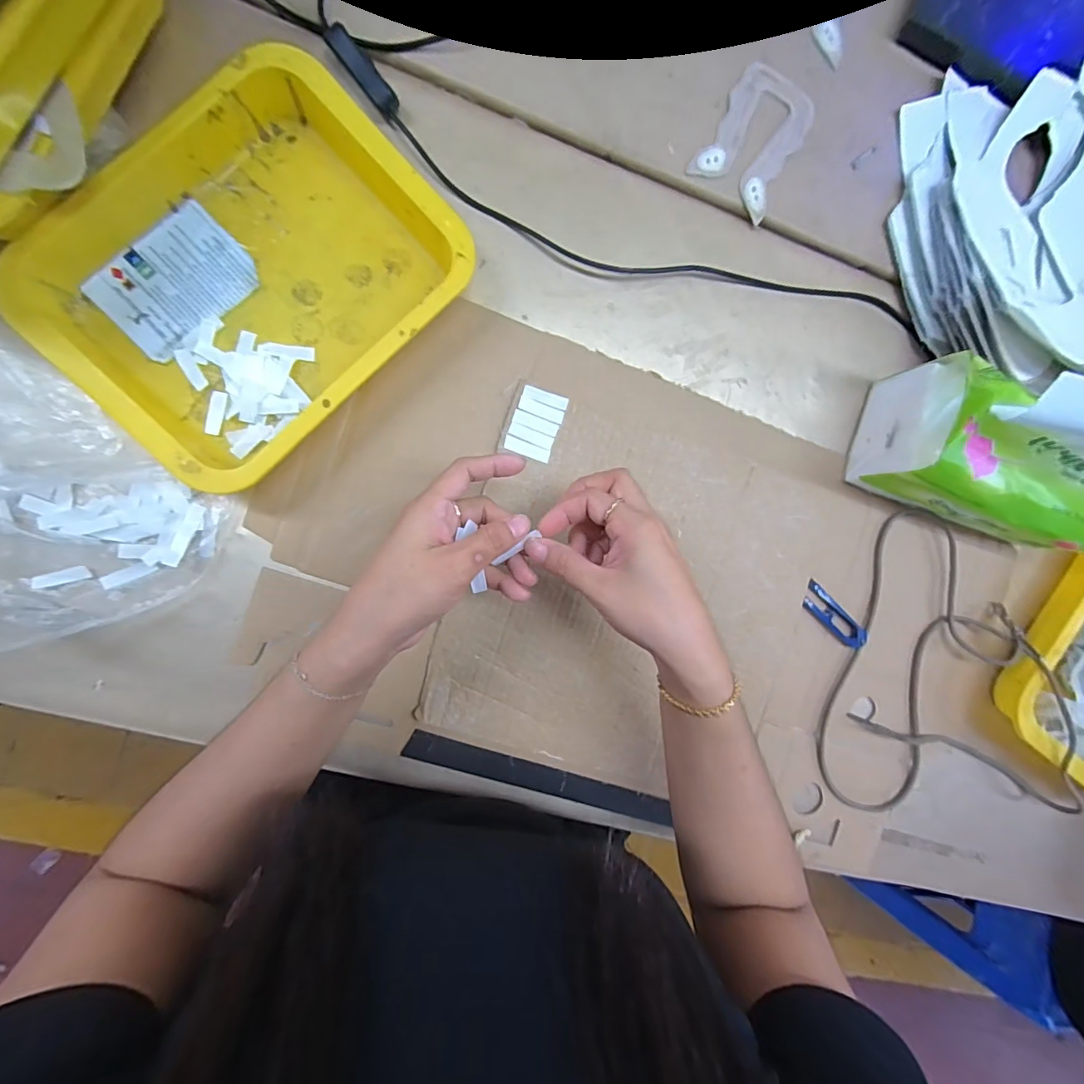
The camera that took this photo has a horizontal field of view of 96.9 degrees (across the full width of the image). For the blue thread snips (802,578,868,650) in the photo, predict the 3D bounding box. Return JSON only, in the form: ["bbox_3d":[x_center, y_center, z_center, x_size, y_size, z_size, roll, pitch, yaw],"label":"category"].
[{"bbox_3d":[0.262,0.068,0.430,0.078,0.004,0.023,42,87,-8],"label":"blue thread snips"}]

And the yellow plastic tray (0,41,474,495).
[{"bbox_3d":[-0.196,-0.179,0.334,0.249,0.043,0.196,-45,97,-4],"label":"yellow plastic tray"}]

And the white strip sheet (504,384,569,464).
[{"bbox_3d":[-0.004,-0.093,0.379,0.037,0.004,0.054,20,90,-8],"label":"white strip sheet"}]

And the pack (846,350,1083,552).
[{"bbox_3d":[0.375,-0.060,0.363,0.193,0.150,0.093,21,90,-8],"label":"pack"}]

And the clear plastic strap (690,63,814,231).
[{"bbox_3d":[0.178,-0.334,0.395,0.070,0.004,0.117,29,88,-8],"label":"clear plastic strap"}]

